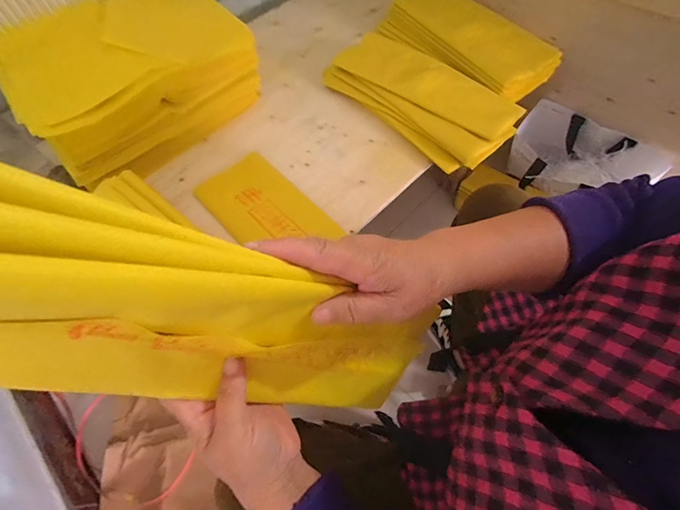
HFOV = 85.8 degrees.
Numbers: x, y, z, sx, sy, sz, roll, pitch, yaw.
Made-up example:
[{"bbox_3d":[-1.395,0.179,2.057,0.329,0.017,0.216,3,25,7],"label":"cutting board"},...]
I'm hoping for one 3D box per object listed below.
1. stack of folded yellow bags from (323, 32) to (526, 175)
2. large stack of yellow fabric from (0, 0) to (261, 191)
[{"bbox_3d":[0.148,-0.302,0.683,0.181,0.056,0.371,-38,64,-17],"label":"stack of folded yellow bags"},{"bbox_3d":[-0.349,-0.312,0.653,0.364,0.196,0.234,-38,64,-17],"label":"large stack of yellow fabric"}]

